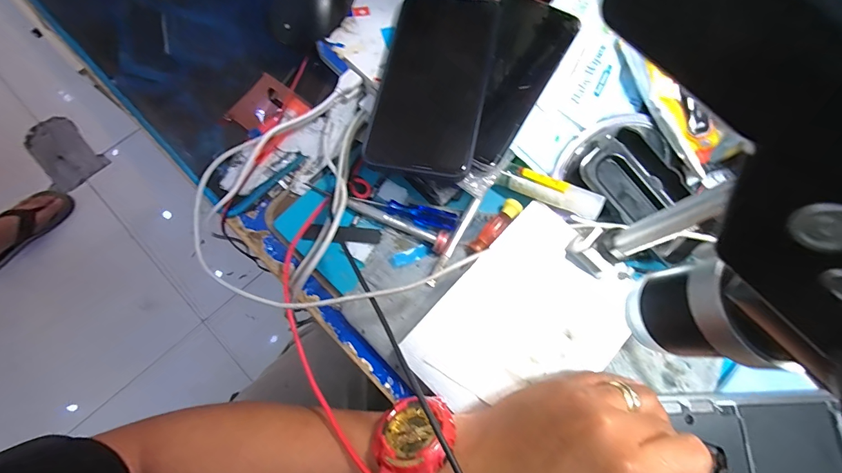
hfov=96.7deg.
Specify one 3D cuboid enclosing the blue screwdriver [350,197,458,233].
[{"bbox_3d":[-0.013,-0.020,0.299,0.082,0.009,0.017,13,74,-1],"label":"blue screwdriver"}]

